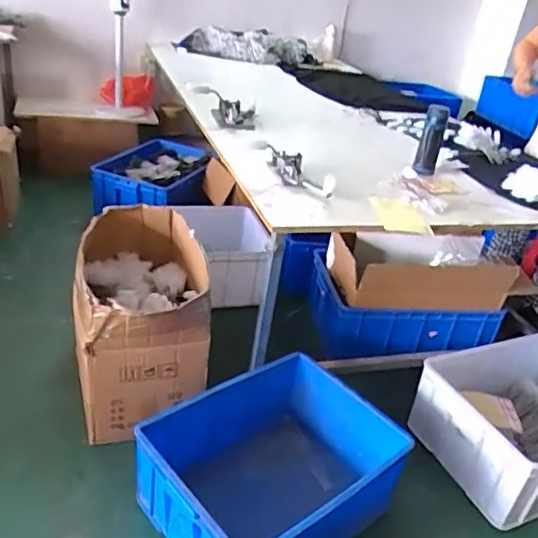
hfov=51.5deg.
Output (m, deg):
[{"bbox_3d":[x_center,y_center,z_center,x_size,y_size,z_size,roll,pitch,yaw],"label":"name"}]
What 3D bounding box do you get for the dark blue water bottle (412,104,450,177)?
[{"bbox_3d":[0.488,-0.386,1.678,0.065,0.198,0.060,16,30,14],"label":"dark blue water bottle"}]

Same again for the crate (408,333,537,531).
[{"bbox_3d":[0.808,0.436,1.650,0.661,0.240,0.423,-6,32,-24],"label":"crate"}]

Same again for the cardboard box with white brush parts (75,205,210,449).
[{"bbox_3d":[-0.383,0.125,1.650,0.354,0.450,0.609,-4,33,-20],"label":"cardboard box with white brush parts"}]

